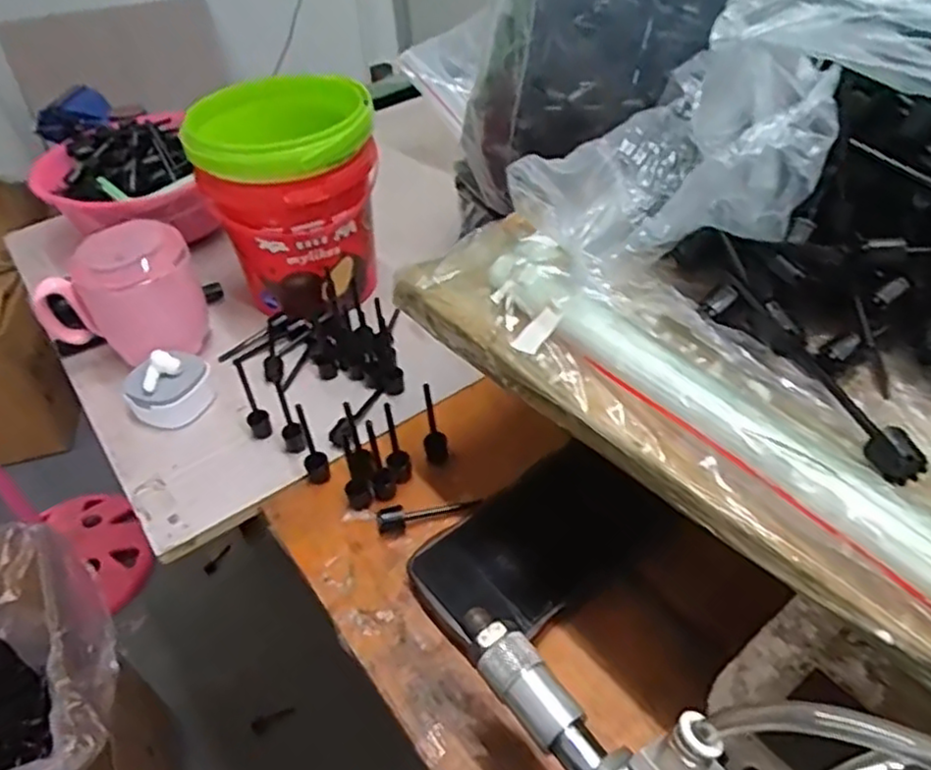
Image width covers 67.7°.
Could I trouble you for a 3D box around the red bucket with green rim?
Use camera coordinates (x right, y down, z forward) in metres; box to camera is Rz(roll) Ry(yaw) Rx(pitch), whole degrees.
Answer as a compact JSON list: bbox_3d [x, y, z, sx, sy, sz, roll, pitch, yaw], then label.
[{"bbox_3d":[-0.129,-0.139,0.544,0.121,0.150,0.114,-3,43,3],"label":"red bucket with green rim"}]

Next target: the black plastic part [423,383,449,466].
[{"bbox_3d":[-0.020,0.025,0.431,0.014,0.064,0.016,-5,43,0],"label":"black plastic part"}]

